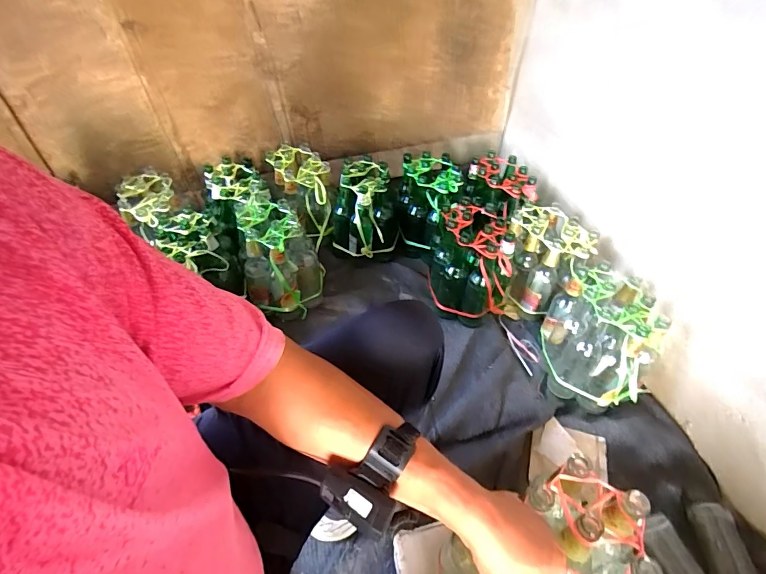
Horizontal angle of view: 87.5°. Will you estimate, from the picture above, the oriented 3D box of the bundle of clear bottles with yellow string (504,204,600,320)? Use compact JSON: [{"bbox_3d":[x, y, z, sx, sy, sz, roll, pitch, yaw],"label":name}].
[{"bbox_3d":[0.448,-0.058,1.139,0.206,0.262,0.213,9,47,8],"label":"bundle of clear bottles with yellow string"}]

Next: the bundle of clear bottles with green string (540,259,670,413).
[{"bbox_3d":[0.503,0.114,0.943,0.249,0.228,0.228,29,52,25],"label":"bundle of clear bottles with green string"}]

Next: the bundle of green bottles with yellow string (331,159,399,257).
[{"bbox_3d":[-0.055,-0.237,1.279,0.202,0.252,0.237,1,46,1],"label":"bundle of green bottles with yellow string"}]

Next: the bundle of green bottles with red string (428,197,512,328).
[{"bbox_3d":[0.240,-0.069,1.106,0.201,0.243,0.250,2,46,1],"label":"bundle of green bottles with red string"}]

